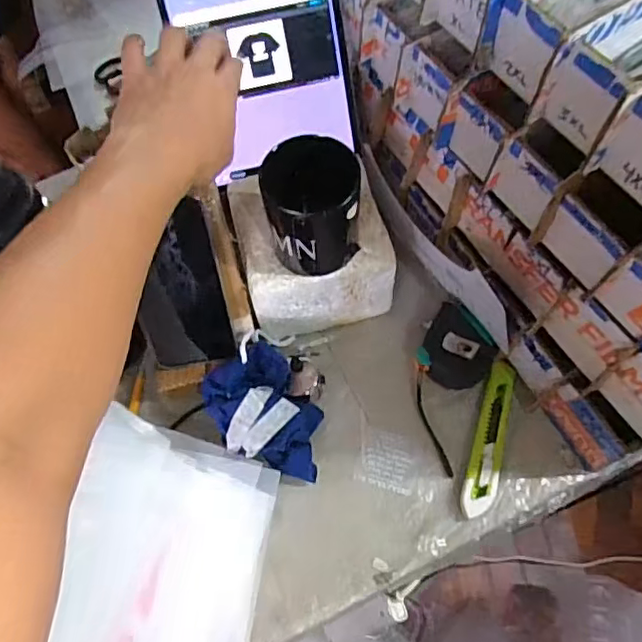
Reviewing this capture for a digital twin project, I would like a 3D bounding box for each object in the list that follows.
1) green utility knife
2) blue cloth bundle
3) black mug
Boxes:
[{"bbox_3d":[0.168,0.112,0.585,0.031,0.014,0.161,16,65,10],"label":"green utility knife"},{"bbox_3d":[-0.051,0.093,0.570,0.093,0.065,0.126,-31,66,-12],"label":"blue cloth bundle"},{"bbox_3d":[-0.008,-0.099,0.525,0.086,0.103,0.081,-4,64,1],"label":"black mug"}]

